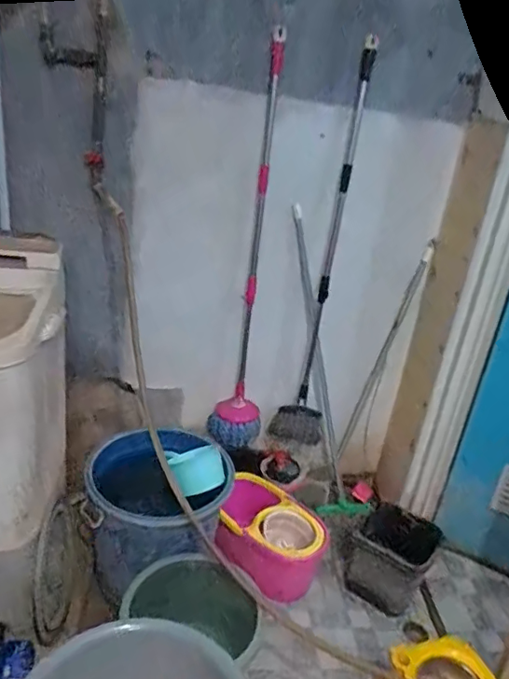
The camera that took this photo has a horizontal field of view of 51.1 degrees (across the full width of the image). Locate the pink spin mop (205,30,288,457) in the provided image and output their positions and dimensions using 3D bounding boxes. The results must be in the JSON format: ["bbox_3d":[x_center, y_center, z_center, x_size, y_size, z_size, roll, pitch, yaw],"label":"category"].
[{"bbox_3d":[0.000,-0.269,1.808,0.174,1.358,0.269,6,25,-2],"label":"pink spin mop"}]

